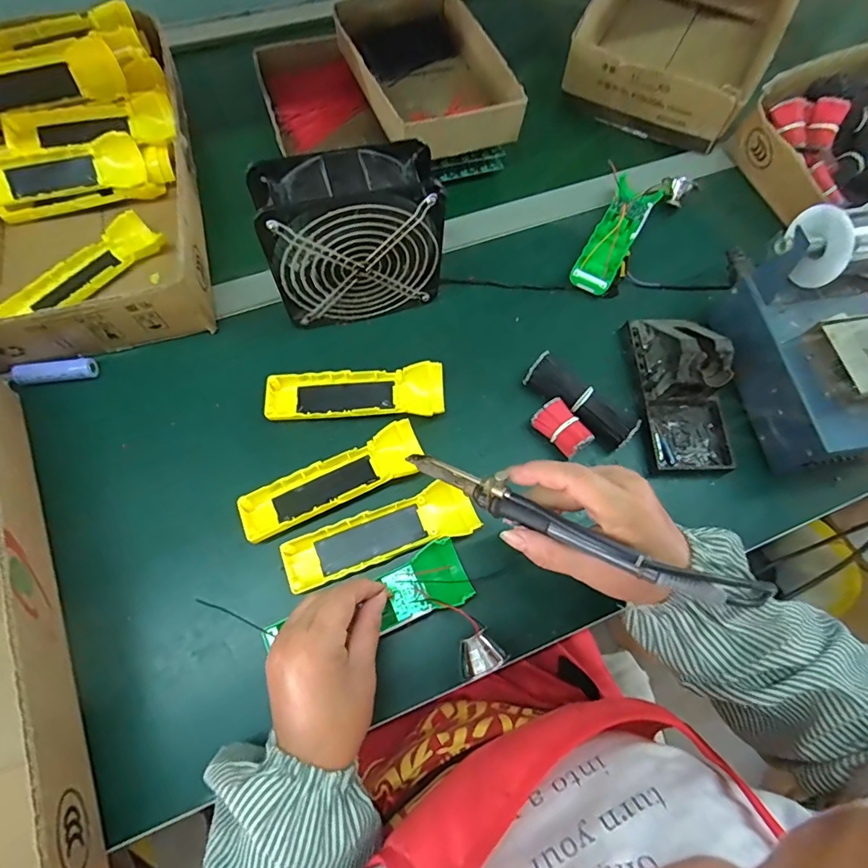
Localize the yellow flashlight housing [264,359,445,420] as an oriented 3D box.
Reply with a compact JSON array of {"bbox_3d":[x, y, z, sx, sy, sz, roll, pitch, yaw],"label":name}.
[{"bbox_3d":[-0.072,-0.038,0.442,0.161,0.021,0.047,-1,69,-3],"label":"yellow flashlight housing"}]

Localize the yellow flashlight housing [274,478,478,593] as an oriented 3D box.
[{"bbox_3d":[-0.045,0.084,0.400,0.160,0.016,0.045,-17,71,-8],"label":"yellow flashlight housing"}]

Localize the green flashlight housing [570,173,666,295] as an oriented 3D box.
[{"bbox_3d":[0.203,-0.221,0.524,0.053,0.030,0.170,27,70,8],"label":"green flashlight housing"}]

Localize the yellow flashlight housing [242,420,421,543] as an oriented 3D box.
[{"bbox_3d":[-0.085,0.041,0.415,0.161,0.025,0.046,-25,72,-11],"label":"yellow flashlight housing"}]

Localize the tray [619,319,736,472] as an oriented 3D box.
[{"bbox_3d":[0.235,-0.049,0.441,0.073,0.064,0.159,-7,69,-5],"label":"tray"}]

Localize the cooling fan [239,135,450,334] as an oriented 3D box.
[{"bbox_3d":[-0.069,-0.171,0.418,0.145,0.139,0.057,-13,70,-7],"label":"cooling fan"}]

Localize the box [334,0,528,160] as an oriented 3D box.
[{"bbox_3d":[-0.009,-0.400,0.538,0.154,0.061,0.210,-21,71,-10],"label":"box"}]

